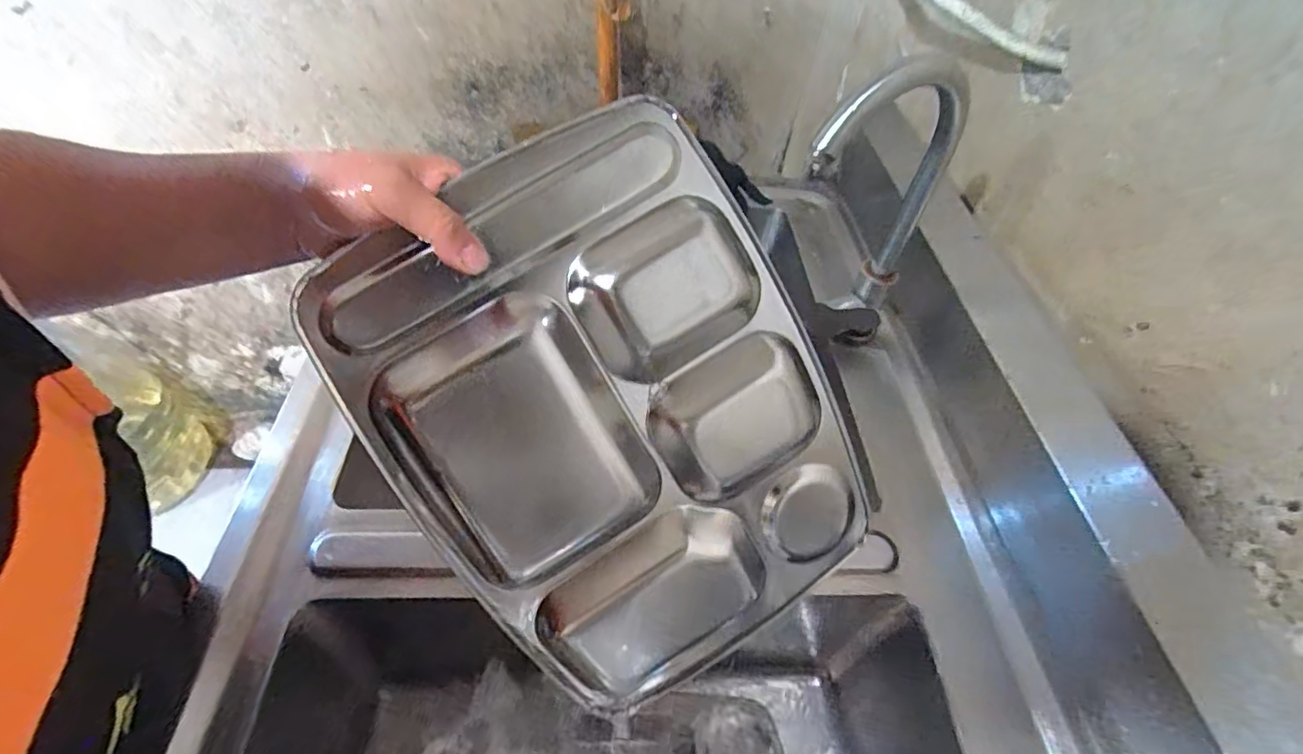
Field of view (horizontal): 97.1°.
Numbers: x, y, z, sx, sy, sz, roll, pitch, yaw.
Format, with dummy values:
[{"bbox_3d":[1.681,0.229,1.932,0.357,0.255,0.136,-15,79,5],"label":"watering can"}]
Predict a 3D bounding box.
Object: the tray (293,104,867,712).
[{"bbox_3d":[-0.015,0.036,0.359,0.256,0.344,0.043,-33,15,-5],"label":"tray"}]

